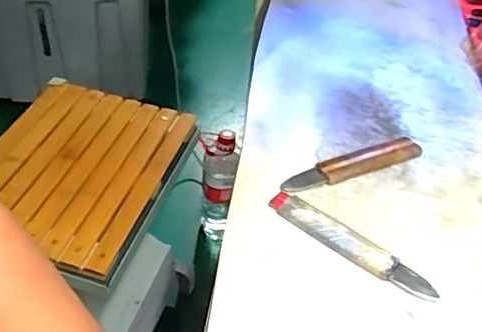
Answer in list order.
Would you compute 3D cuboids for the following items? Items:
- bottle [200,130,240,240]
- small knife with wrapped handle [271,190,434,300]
[{"bbox_3d":[-0.054,0.050,1.427,0.077,0.280,0.092,7,42,3],"label":"bottle"},{"bbox_3d":[0.095,0.069,0.515,0.162,0.017,0.027,31,48,26],"label":"small knife with wrapped handle"}]

